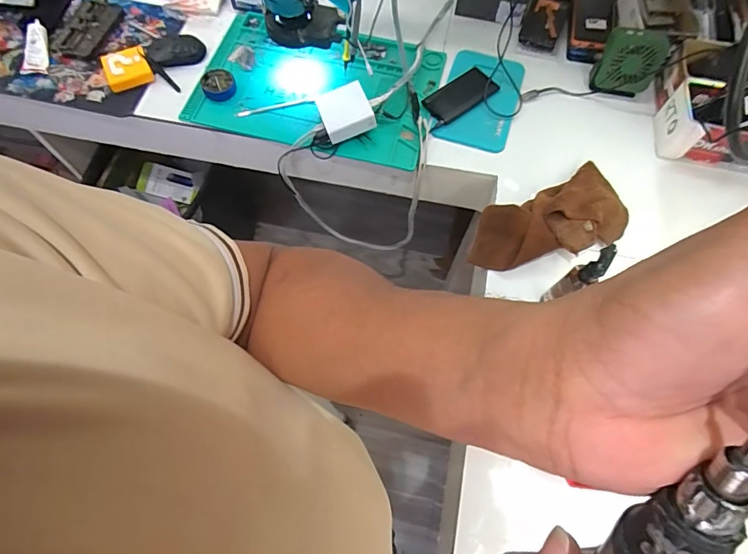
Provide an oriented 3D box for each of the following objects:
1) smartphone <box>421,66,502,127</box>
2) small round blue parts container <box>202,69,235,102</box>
[{"bbox_3d":[0.166,-0.348,0.843,0.138,0.012,0.072,-37,72,-14],"label":"smartphone"},{"bbox_3d":[-0.295,-0.368,0.840,0.058,0.024,0.062,-6,68,-3],"label":"small round blue parts container"}]

